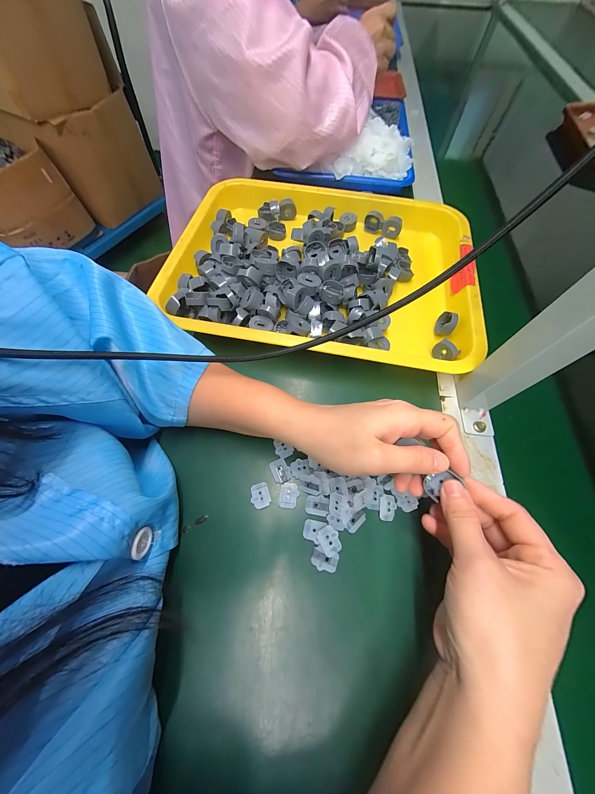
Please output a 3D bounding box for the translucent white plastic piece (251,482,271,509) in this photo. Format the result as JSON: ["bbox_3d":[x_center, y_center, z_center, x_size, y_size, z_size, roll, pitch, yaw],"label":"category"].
[{"bbox_3d":[-0.034,0.090,0.236,0.017,0.004,0.021,-15,65,-8],"label":"translucent white plastic piece"}]

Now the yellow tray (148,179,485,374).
[{"bbox_3d":[0.035,-0.182,0.345,0.383,0.042,0.305,10,64,4],"label":"yellow tray"}]

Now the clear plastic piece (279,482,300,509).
[{"bbox_3d":[-0.008,0.090,0.238,0.016,0.004,0.022,9,64,4],"label":"clear plastic piece"}]

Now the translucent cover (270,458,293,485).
[{"bbox_3d":[-0.016,0.071,0.247,0.017,0.004,0.022,-23,67,-12],"label":"translucent cover"}]

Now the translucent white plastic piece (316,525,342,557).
[{"bbox_3d":[0.028,0.121,0.219,0.016,0.004,0.022,-26,67,-13],"label":"translucent white plastic piece"}]

